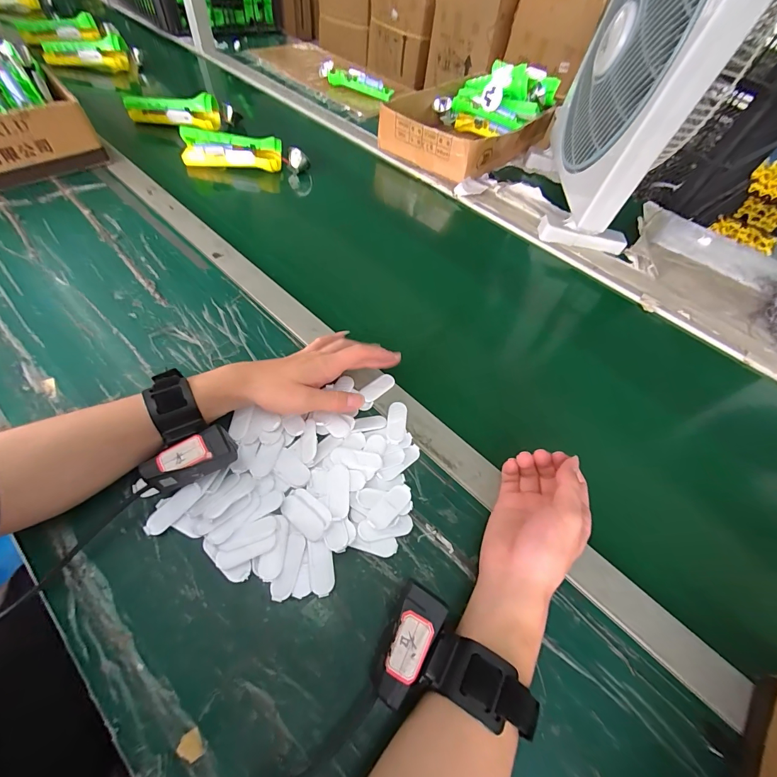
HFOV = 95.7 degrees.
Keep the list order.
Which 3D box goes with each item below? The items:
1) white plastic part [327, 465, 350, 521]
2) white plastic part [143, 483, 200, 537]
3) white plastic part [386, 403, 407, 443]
[{"bbox_3d":[-0.045,0.092,0.317,0.020,0.008,0.050,-2,56,-9],"label":"white plastic part"},{"bbox_3d":[-0.186,0.104,0.304,0.021,0.005,0.050,38,59,17],"label":"white plastic part"},{"bbox_3d":[0.009,0.035,0.370,0.019,0.007,0.047,9,55,-1],"label":"white plastic part"}]

